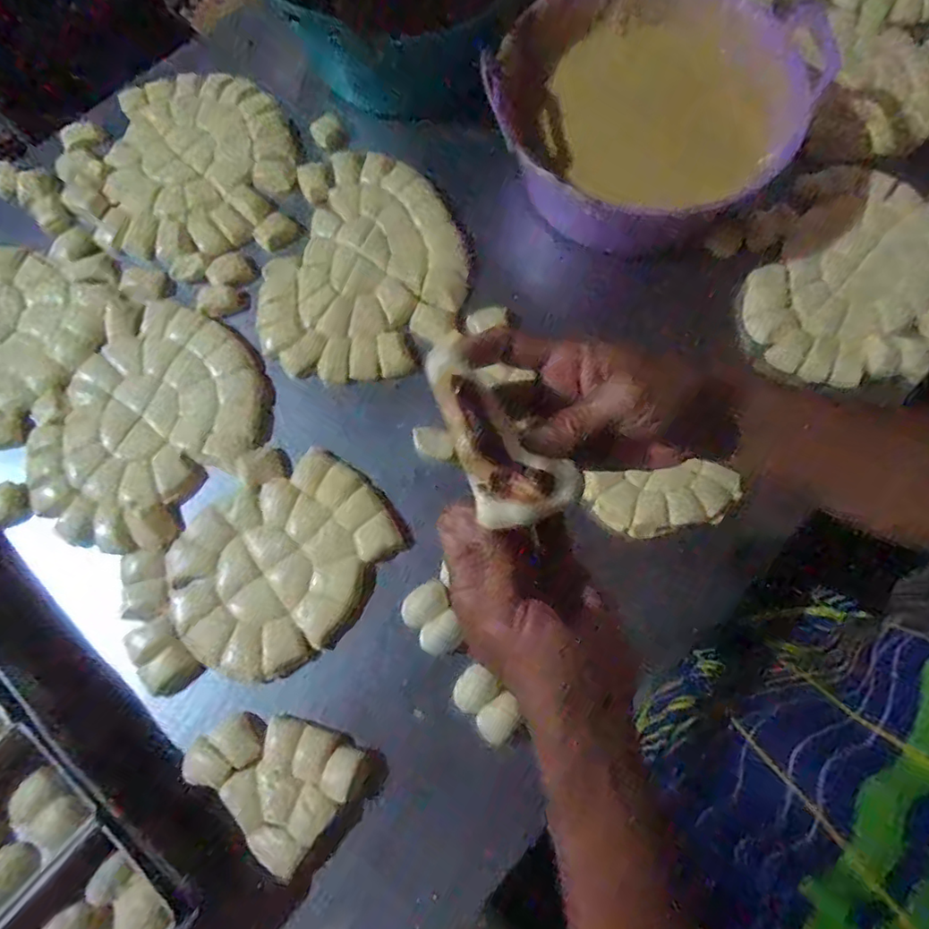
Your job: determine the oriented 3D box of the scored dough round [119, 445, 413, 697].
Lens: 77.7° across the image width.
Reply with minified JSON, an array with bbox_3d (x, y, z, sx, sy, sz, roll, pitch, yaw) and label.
[{"bbox_3d":[-0.186,0.097,0.525,0.176,0.016,0.246,43,79,11],"label":"scored dough round"}]

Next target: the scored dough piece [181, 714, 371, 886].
[{"bbox_3d":[-0.157,0.250,0.474,0.123,0.019,0.099,36,78,9],"label":"scored dough piece"}]

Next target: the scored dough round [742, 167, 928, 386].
[{"bbox_3d":[0.409,-0.188,0.594,0.195,0.020,0.246,29,77,8],"label":"scored dough round"}]

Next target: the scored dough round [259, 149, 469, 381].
[{"bbox_3d":[-0.107,-0.215,0.611,0.207,0.017,0.258,-3,75,0],"label":"scored dough round"}]

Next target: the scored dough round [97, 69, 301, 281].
[{"bbox_3d":[-0.294,-0.323,0.637,0.200,0.021,0.244,-1,75,0],"label":"scored dough round"}]

